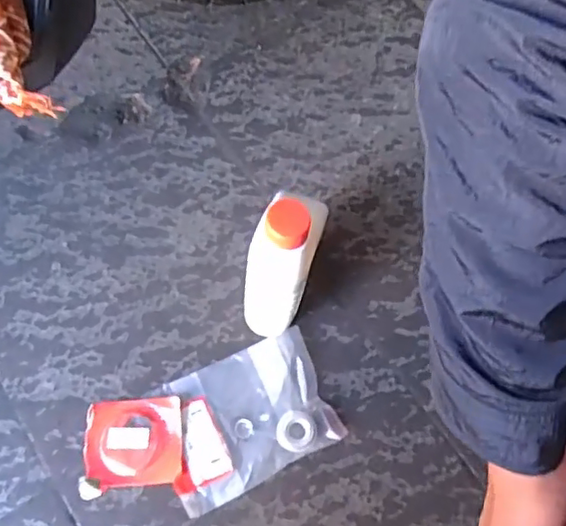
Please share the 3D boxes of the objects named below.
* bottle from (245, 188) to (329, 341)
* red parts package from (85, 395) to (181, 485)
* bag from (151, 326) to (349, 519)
[{"bbox_3d":[-0.001,-0.005,0.485,0.047,0.202,0.082,19,69,4],"label":"bottle"},{"bbox_3d":[-0.128,0.153,0.519,0.080,0.014,0.070,-3,69,-4],"label":"red parts package"},{"bbox_3d":[-0.033,0.134,0.533,0.148,0.013,0.108,-24,72,-12],"label":"bag"}]

